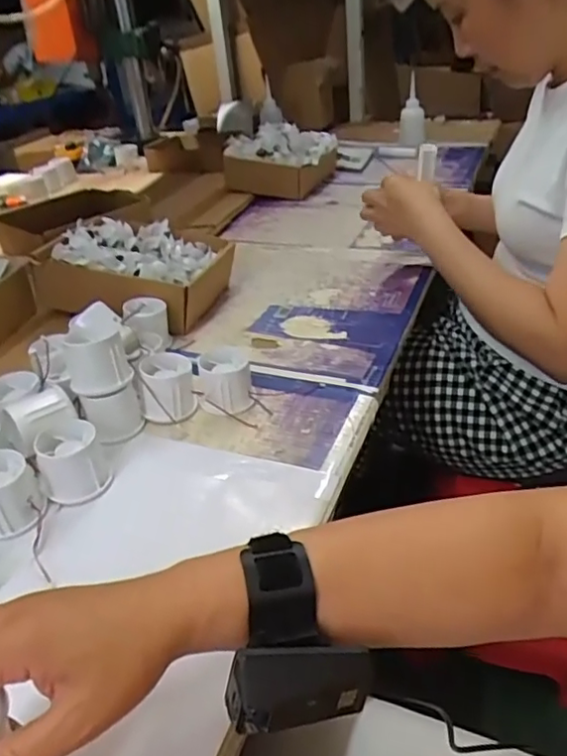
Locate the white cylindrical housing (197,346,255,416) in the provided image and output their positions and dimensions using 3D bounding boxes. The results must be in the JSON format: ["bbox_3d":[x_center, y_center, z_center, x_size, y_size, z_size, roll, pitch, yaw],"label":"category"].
[{"bbox_3d":[-0.060,0.002,0.598,0.054,0.042,0.062,-9,34,-7],"label":"white cylindrical housing"}]

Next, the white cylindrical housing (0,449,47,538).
[{"bbox_3d":[-0.230,0.093,0.482,0.056,0.044,0.055,-21,37,-24],"label":"white cylindrical housing"}]

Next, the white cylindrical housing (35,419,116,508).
[{"bbox_3d":[-0.184,0.072,0.509,0.051,0.048,0.056,-3,34,2],"label":"white cylindrical housing"}]

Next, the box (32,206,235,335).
[{"bbox_3d":[-0.191,-0.148,0.796,0.211,0.096,0.183,5,35,14],"label":"box"}]

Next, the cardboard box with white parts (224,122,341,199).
[{"bbox_3d":[-0.004,-0.450,1.218,0.203,0.107,0.177,12,37,23],"label":"cardboard box with white parts"}]

